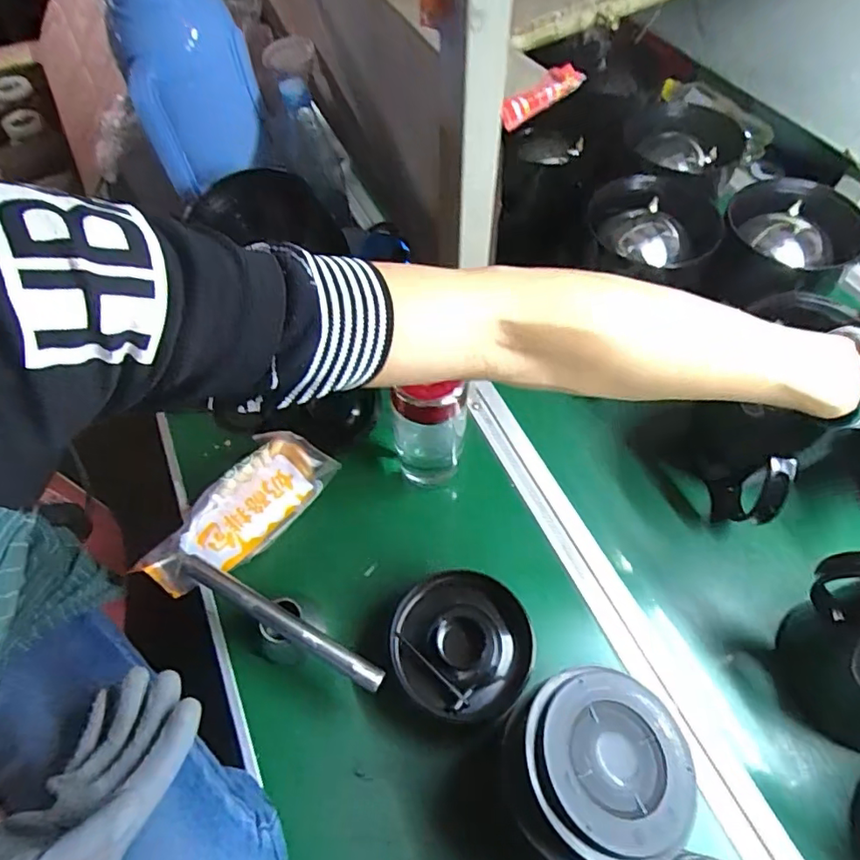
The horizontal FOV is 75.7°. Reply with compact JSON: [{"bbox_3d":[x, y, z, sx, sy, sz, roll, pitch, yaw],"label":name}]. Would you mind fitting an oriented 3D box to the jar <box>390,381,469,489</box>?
[{"bbox_3d":[-0.003,-0.001,0.519,0.068,0.152,0.058,0,58,0],"label":"jar"}]

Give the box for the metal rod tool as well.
[{"bbox_3d":[-0.127,0.158,0.462,0.197,0.012,0.019,24,61,15],"label":"metal rod tool"}]

